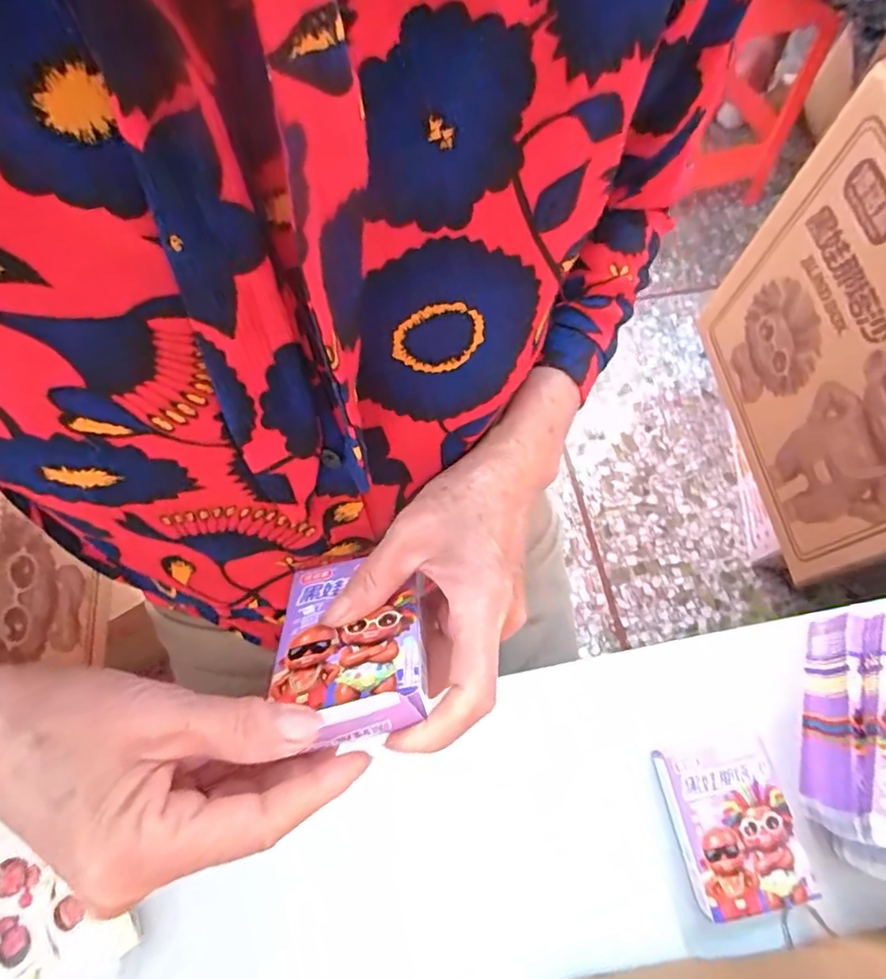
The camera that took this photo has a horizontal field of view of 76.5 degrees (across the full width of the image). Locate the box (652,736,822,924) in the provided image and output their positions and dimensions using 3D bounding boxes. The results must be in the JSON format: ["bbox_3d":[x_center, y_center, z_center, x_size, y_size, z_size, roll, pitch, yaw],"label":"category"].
[{"bbox_3d":[0.176,0.205,0.345,0.067,0.025,0.087,-10,69,-5],"label":"box"}]

